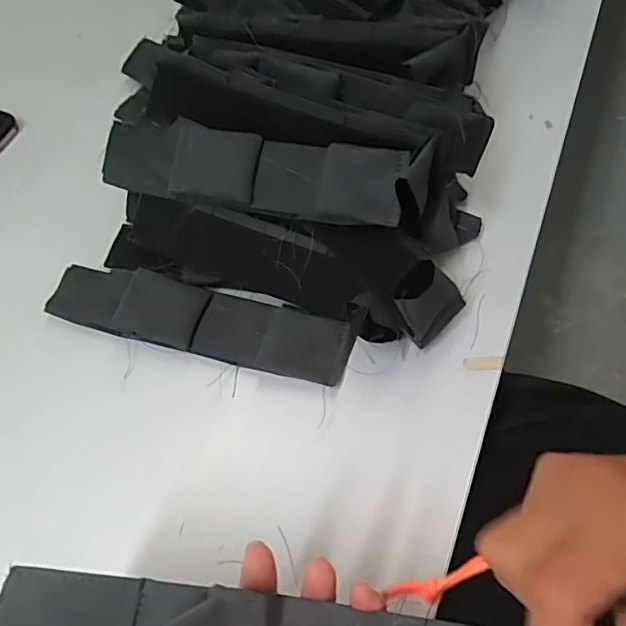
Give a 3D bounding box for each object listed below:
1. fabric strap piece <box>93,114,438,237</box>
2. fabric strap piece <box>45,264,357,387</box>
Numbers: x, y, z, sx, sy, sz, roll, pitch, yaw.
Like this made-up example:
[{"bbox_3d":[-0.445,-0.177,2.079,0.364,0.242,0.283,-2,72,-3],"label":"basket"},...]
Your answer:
[{"bbox_3d":[-0.035,-0.092,0.357,0.211,0.021,0.052,9,89,11],"label":"fabric strap piece"},{"bbox_3d":[-0.076,0.006,0.380,0.199,0.016,0.047,15,73,5],"label":"fabric strap piece"}]

